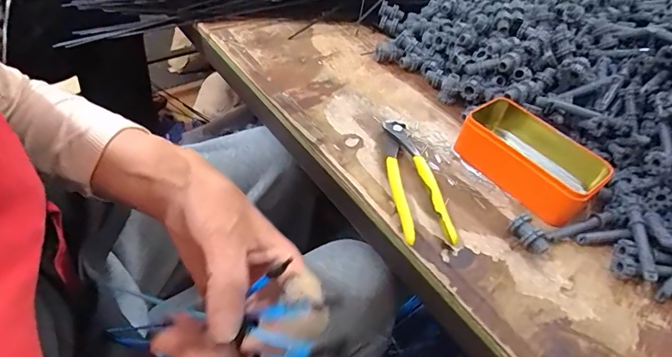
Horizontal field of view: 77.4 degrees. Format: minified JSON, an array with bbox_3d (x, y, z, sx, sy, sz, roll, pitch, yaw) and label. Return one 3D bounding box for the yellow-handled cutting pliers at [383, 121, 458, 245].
[{"bbox_3d":[0.080,-0.001,0.442,0.050,0.015,0.162,0,48,-10],"label":"yellow-handled cutting pliers"}]

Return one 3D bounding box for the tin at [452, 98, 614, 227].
[{"bbox_3d":[0.207,-0.027,0.457,0.091,0.042,0.155,-30,58,-30],"label":"tin"}]

